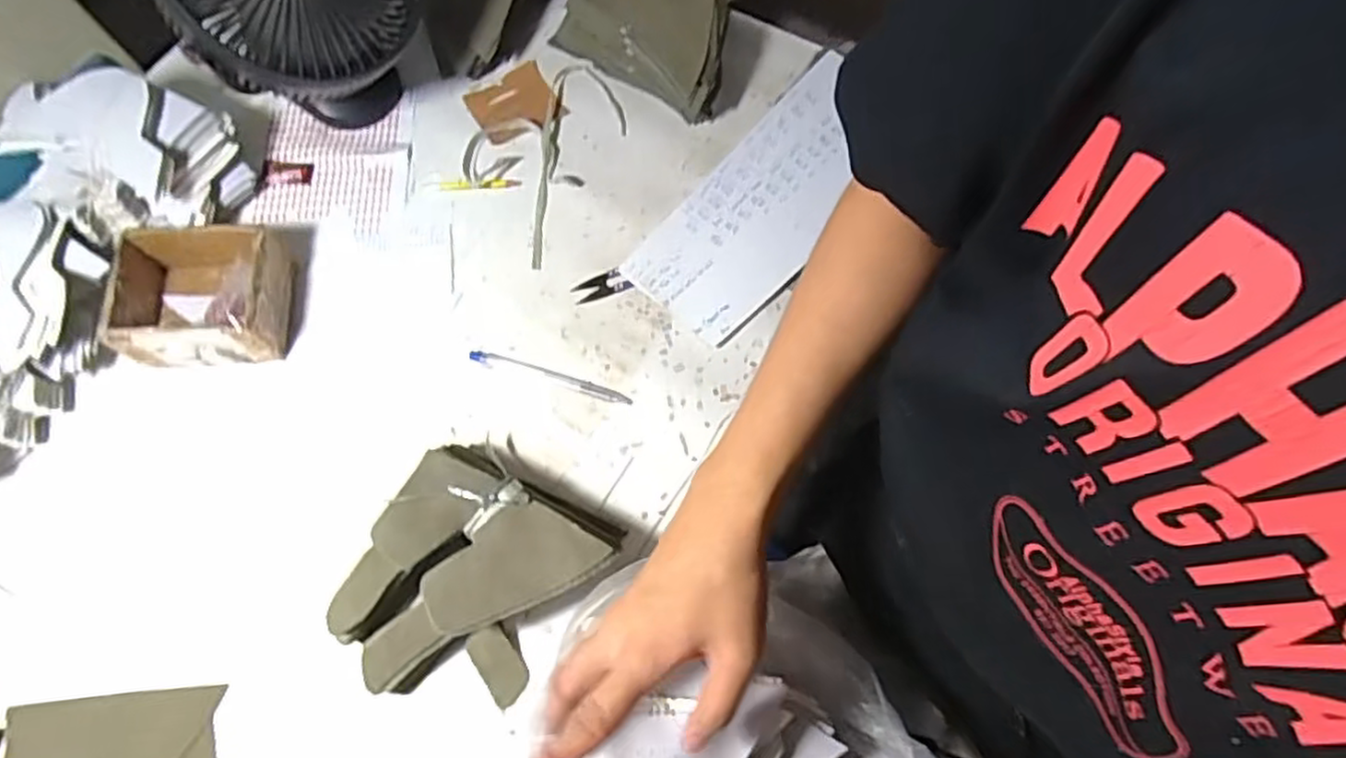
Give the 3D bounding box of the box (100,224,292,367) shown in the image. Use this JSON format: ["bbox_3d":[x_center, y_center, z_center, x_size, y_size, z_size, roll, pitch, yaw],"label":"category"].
[{"bbox_3d":[-0.401,-0.069,0.618,0.137,0.062,0.119,-1,69,1],"label":"box"}]

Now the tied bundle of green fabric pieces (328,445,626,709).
[{"bbox_3d":[-0.147,0.148,0.520,0.158,0.071,0.177,29,73,12],"label":"tied bundle of green fabric pieces"}]

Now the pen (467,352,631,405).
[{"bbox_3d":[-0.104,-0.004,0.608,0.143,0.009,0.011,16,68,8],"label":"pen"}]

